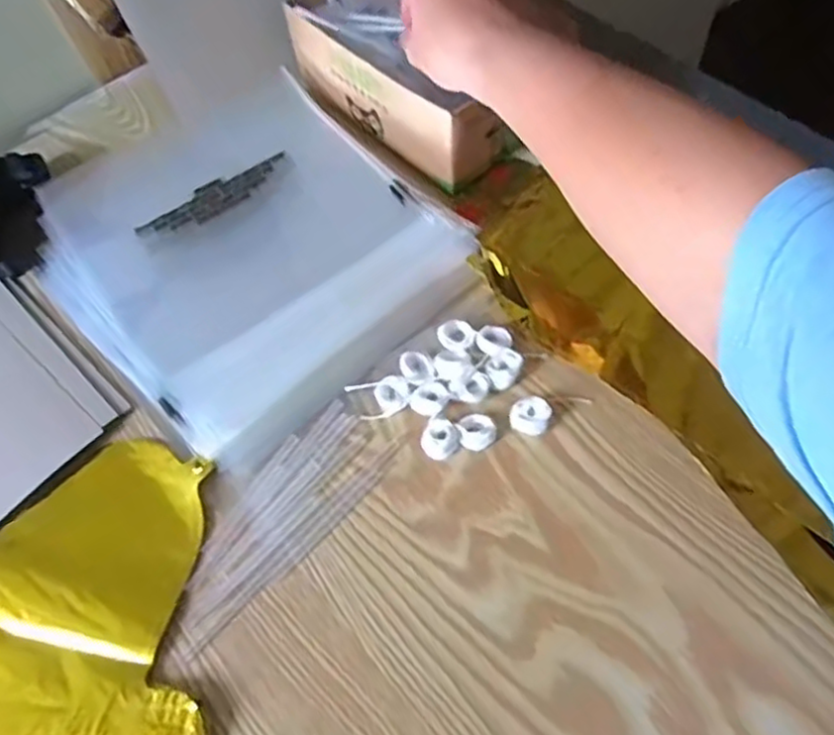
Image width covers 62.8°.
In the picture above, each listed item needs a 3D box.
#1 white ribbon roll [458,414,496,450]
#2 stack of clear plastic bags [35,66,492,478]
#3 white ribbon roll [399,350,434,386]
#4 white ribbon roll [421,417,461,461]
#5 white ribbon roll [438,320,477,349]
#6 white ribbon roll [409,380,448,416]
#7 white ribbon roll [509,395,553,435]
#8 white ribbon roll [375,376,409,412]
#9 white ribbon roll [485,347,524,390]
[{"bbox_3d":[0.034,0.037,0.389,0.021,0.011,0.020,-2,59,4],"label":"white ribbon roll"},{"bbox_3d":[-0.108,-0.076,0.447,0.217,0.030,0.237,-39,64,-17],"label":"stack of clear plastic bags"},{"bbox_3d":[0.000,0.000,0.408,0.018,0.009,0.021,-11,59,-2],"label":"white ribbon roll"},{"bbox_3d":[0.014,0.040,0.388,0.021,0.012,0.021,-2,59,4],"label":"white ribbon roll"},{"bbox_3d":[0.024,-0.020,0.418,0.023,0.005,0.020,6,60,8],"label":"white ribbon roll"},{"bbox_3d":[0.008,0.018,0.397,0.020,0.007,0.021,-2,59,4],"label":"white ribbon roll"},{"bbox_3d":[0.065,0.028,0.391,0.022,0.010,0.021,-2,59,4],"label":"white ribbon roll"},{"bbox_3d":[-0.014,0.016,0.403,0.019,0.008,0.021,-3,59,3],"label":"white ribbon roll"},{"bbox_3d":[0.052,0.001,0.403,0.024,0.009,0.019,-37,63,-16],"label":"white ribbon roll"}]

